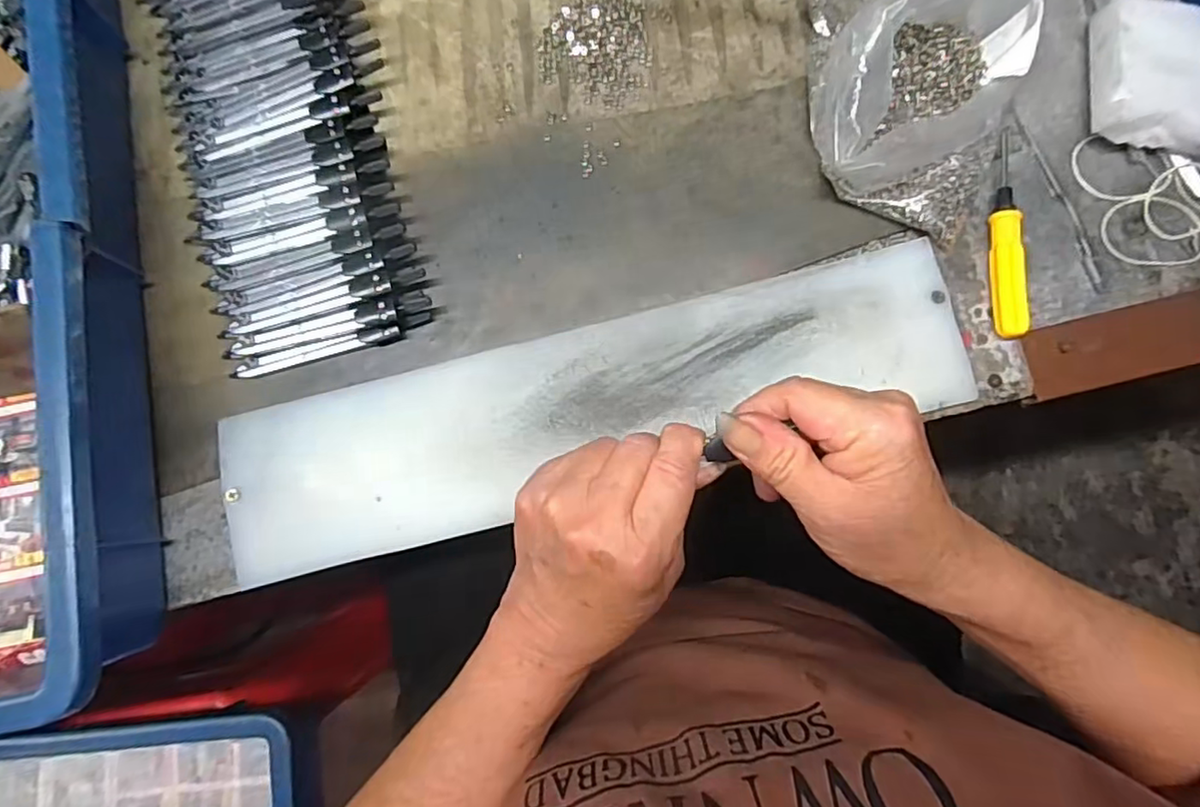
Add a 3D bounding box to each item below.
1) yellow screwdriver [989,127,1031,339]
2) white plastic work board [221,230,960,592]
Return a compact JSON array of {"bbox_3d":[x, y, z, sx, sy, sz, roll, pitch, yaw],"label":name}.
[{"bbox_3d":[0.225,-0.094,0.343,0.015,0.013,0.118,2,83,1],"label":"yellow screwdriver"},{"bbox_3d":[-0.001,0.005,0.336,0.398,0.013,0.089,-14,83,-1],"label":"white plastic work board"}]

